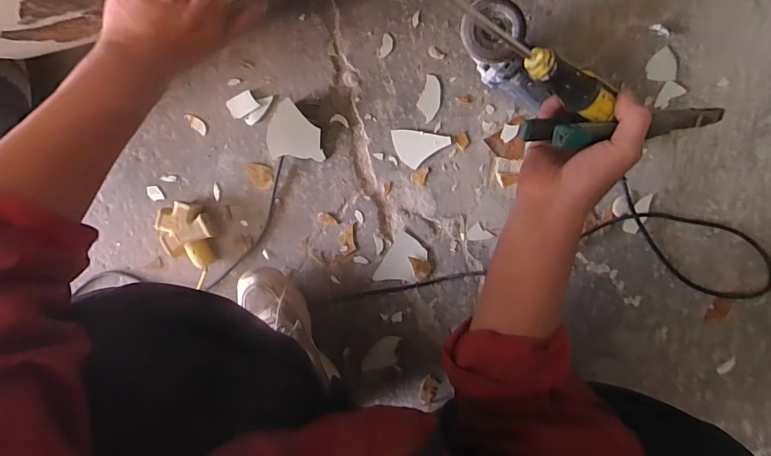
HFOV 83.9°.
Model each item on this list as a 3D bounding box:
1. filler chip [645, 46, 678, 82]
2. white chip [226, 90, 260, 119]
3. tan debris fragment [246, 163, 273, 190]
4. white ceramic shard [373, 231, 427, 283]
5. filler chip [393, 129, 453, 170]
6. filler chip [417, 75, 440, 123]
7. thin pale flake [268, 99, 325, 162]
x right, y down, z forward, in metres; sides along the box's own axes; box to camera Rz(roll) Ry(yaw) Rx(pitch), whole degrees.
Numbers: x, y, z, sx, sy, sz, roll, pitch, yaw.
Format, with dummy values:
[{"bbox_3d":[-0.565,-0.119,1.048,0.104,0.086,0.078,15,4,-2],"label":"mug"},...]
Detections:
[{"bbox_3d":[0.438,-0.258,0.675,0.043,0.004,0.050,9,94,3],"label":"filler chip"},{"bbox_3d":[-0.240,-0.207,0.720,0.048,0.004,0.034,-27,92,5],"label":"white chip"},{"bbox_3d":[-0.215,-0.088,0.731,0.048,0.004,0.044,0,94,3],"label":"tan debris fragment"},{"bbox_3d":[0.029,0.060,0.729,0.062,0.005,0.091,29,95,1],"label":"white ceramic shard"},{"bbox_3d":[0.057,-0.130,0.712,0.093,0.005,0.060,5,94,3],"label":"filler chip"},{"bbox_3d":[0.074,-0.212,0.705,0.035,0.004,0.073,18,95,2],"label":"filler chip"},{"bbox_3d":[-0.147,-0.159,0.702,0.088,0.004,0.092,0,112,-8],"label":"thin pale flake"}]

